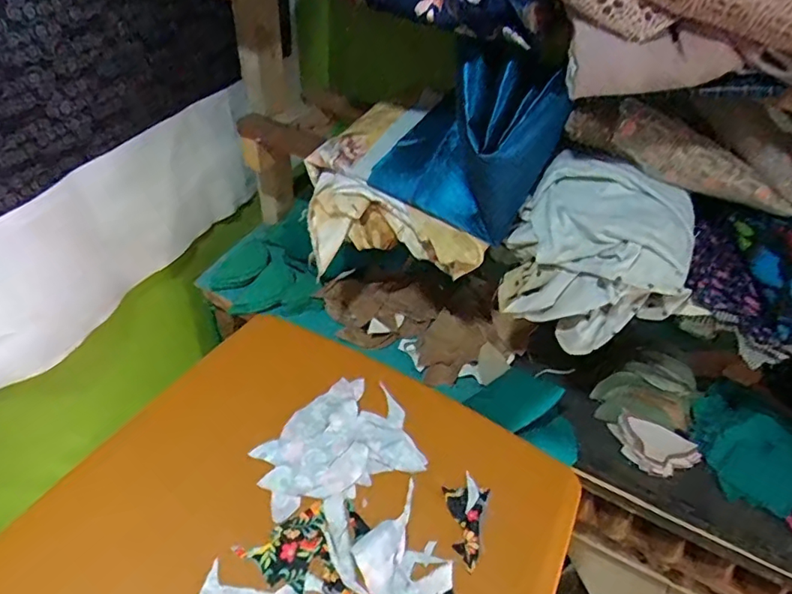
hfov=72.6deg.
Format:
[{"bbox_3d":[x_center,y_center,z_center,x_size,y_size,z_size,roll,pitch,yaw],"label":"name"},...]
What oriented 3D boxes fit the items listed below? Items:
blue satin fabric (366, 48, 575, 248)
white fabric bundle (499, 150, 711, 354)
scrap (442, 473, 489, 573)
[{"bbox_3d":[0.082,-0.179,0.609,0.188,0.174,0.099,18,46,11],"label":"blue satin fabric"},{"bbox_3d":[0.237,-0.048,0.615,0.202,0.161,0.132,21,47,13],"label":"white fabric bundle"},{"bbox_3d":[0.069,0.229,0.564,0.045,0.013,0.095,15,46,8],"label":"scrap"}]

